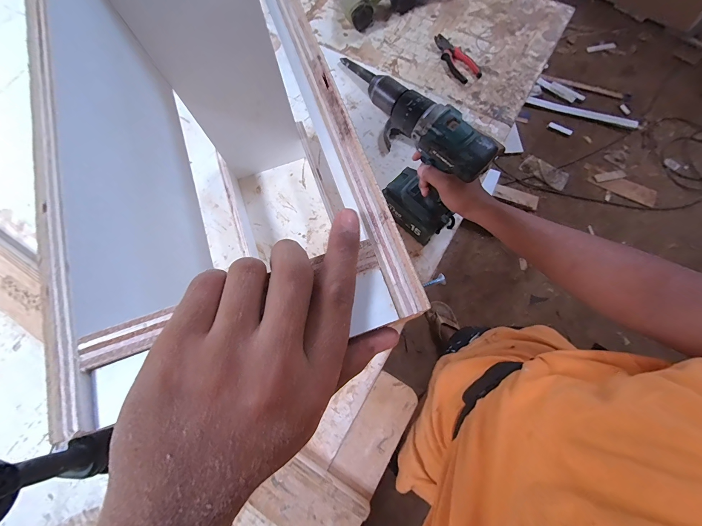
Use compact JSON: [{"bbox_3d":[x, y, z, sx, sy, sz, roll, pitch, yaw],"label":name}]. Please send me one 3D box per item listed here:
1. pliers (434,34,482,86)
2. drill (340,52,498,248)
[{"bbox_3d":[0.268,-0.533,0.770,0.065,0.012,0.159,-28,74,-6],"label":"pliers"},{"bbox_3d":[0.095,-0.171,0.518,0.064,0.269,0.234,-37,75,-8],"label":"drill"}]

